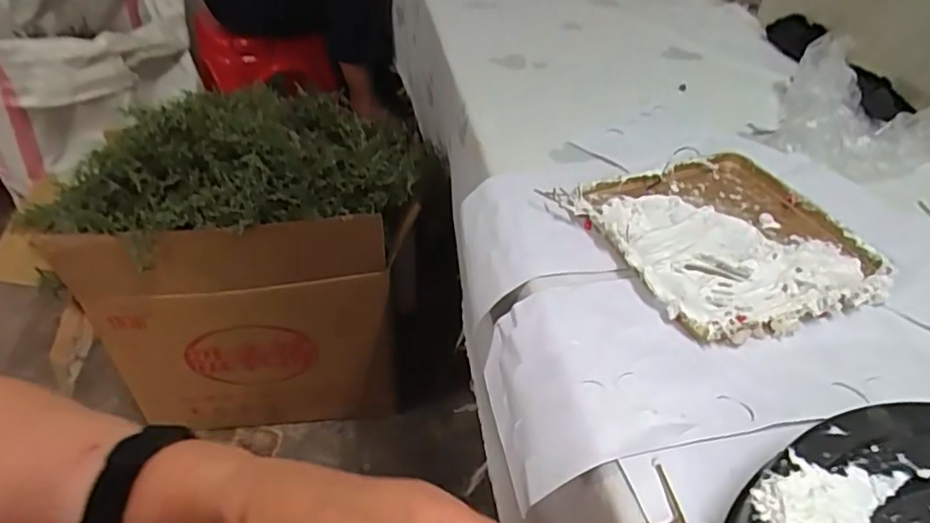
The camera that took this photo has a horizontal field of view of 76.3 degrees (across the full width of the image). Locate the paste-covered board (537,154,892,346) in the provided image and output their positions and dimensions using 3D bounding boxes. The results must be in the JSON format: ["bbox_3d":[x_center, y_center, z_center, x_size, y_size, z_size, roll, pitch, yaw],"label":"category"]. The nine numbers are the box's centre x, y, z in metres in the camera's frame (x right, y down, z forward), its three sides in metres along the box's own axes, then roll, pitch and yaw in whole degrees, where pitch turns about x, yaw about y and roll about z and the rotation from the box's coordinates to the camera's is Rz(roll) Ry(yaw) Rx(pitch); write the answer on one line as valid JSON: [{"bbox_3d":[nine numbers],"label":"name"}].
[{"bbox_3d":[0.215,-0.023,0.493,0.200,0.017,0.199,-13,44,-16],"label":"paste-covered board"}]

